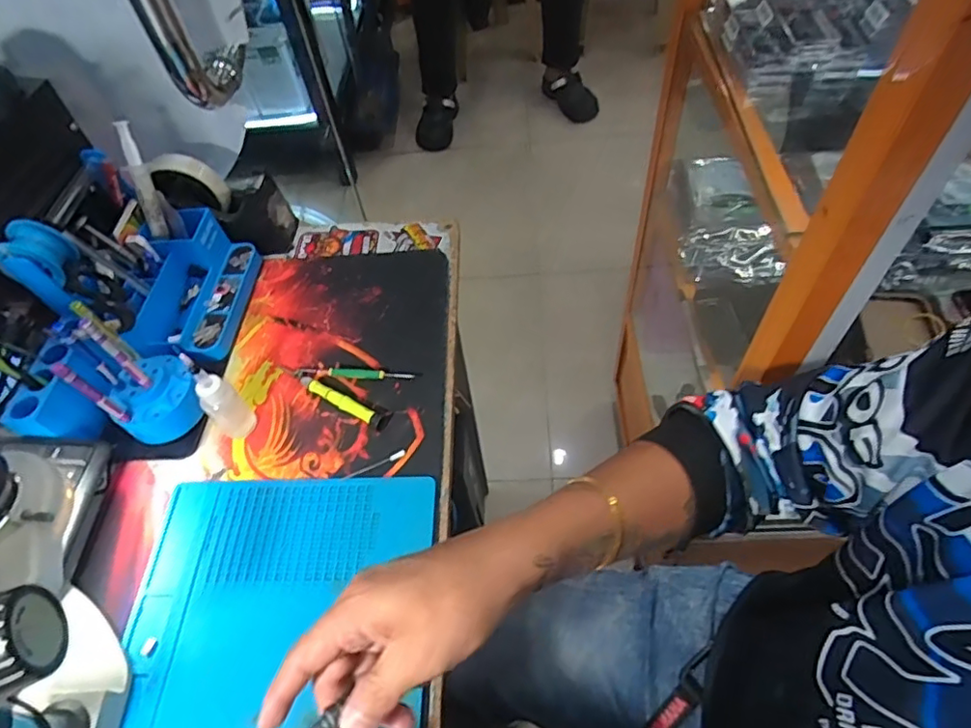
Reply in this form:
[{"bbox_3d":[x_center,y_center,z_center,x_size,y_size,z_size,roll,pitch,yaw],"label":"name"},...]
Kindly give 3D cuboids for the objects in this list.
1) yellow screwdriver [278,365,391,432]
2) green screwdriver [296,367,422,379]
[{"bbox_3d":[-0.145,0.027,0.551,0.130,0.012,0.020,24,60,21],"label":"yellow screwdriver"},{"bbox_3d":[-0.122,0.009,0.562,0.119,0.007,0.011,4,55,8],"label":"green screwdriver"}]

